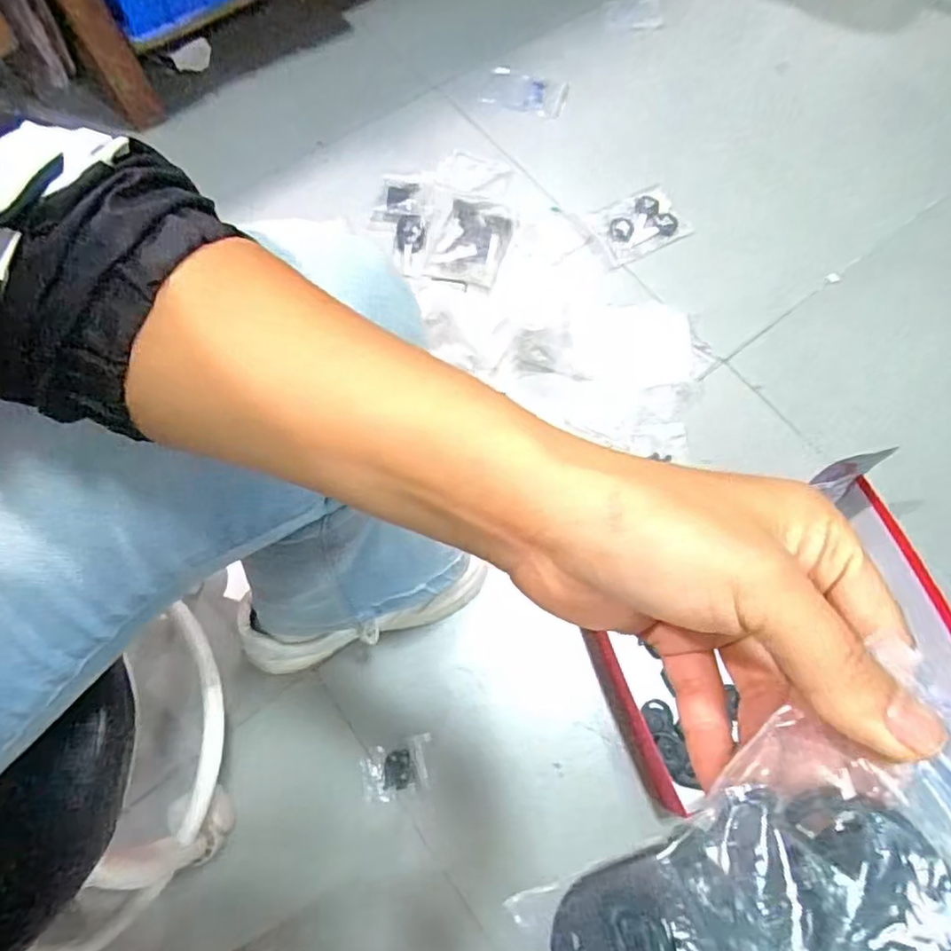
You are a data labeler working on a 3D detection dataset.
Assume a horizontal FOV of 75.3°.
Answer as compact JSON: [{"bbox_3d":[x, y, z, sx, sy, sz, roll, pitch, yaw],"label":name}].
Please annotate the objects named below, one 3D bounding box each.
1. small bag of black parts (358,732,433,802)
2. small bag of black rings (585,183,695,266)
[{"bbox_3d":[-0.076,0.283,0.593,0.069,0.008,0.048,-14,70,-4],"label":"small bag of black parts"},{"bbox_3d":[0.215,-0.339,0.831,0.125,0.015,0.097,-27,71,-9],"label":"small bag of black rings"}]

